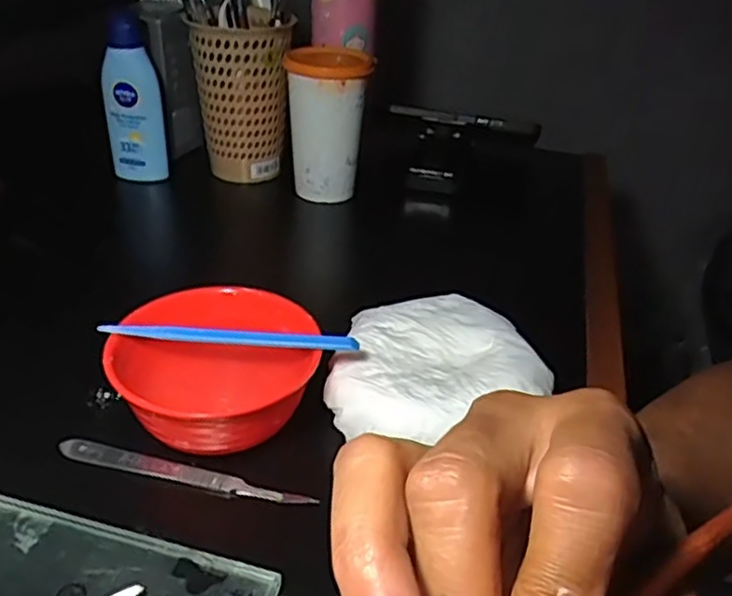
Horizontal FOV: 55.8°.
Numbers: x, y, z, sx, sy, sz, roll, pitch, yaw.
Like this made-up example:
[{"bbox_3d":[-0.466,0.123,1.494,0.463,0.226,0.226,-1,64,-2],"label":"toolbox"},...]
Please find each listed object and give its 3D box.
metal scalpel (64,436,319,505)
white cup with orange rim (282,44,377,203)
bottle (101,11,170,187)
[{"bbox_3d":[-0.095,0.091,0.356,0.137,0.007,0.012,12,33,11],"label":"metal scalpel"},{"bbox_3d":[-0.039,-0.160,0.641,0.068,0.122,0.068,-1,32,-10],"label":"white cup with orange rim"},{"bbox_3d":[-0.212,-0.180,0.635,0.052,0.146,0.026,-4,33,-14],"label":"bottle"}]

